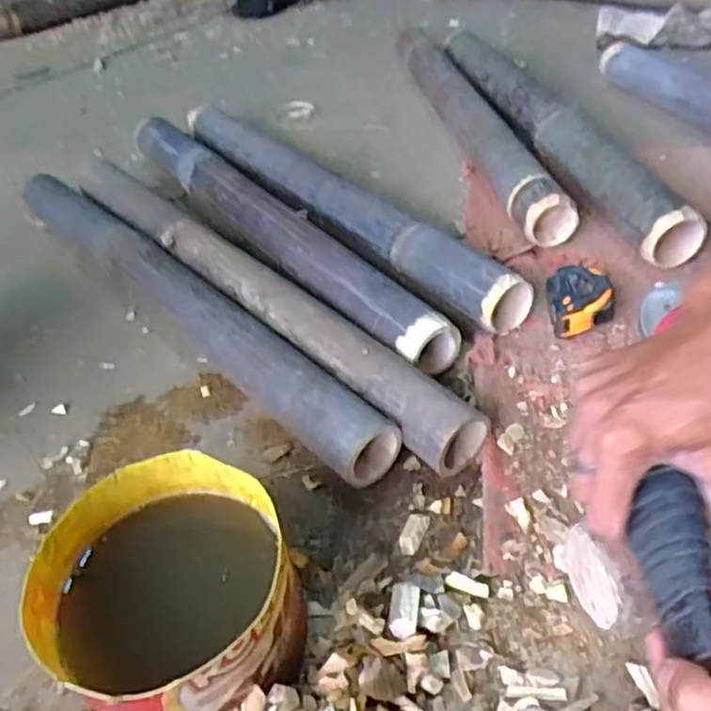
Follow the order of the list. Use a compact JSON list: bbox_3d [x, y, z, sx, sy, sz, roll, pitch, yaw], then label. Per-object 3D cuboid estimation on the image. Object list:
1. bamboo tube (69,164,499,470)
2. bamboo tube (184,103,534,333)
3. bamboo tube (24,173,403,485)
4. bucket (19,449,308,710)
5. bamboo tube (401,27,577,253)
[{"bbox_3d":[-0.128,-0.083,0.740,0.068,0.061,0.668,-33,48,-26],"label":"bamboo tube"},{"bbox_3d":[-0.055,-0.205,0.865,0.061,0.065,0.689,-29,46,-22],"label":"bamboo tube"},{"bbox_3d":[-0.214,-0.076,0.750,0.065,0.060,0.699,-34,48,-26],"label":"bamboo tube"},{"bbox_3d":[-0.112,0.153,0.431,0.143,0.094,0.151,-4,42,4],"label":"bucket"},{"bbox_3d":[0.150,-0.336,0.957,0.071,0.049,0.608,-10,42,-3],"label":"bamboo tube"}]

